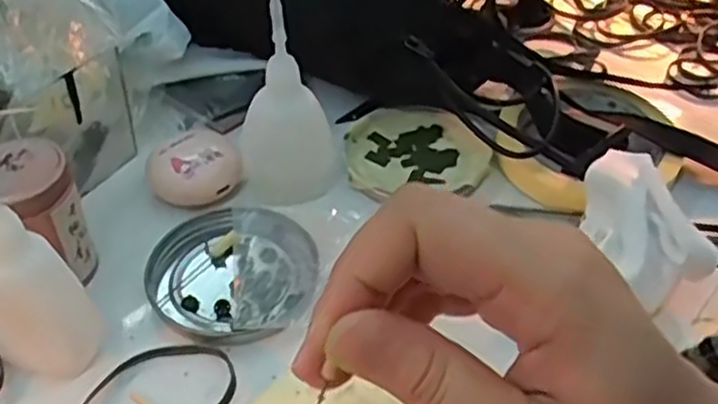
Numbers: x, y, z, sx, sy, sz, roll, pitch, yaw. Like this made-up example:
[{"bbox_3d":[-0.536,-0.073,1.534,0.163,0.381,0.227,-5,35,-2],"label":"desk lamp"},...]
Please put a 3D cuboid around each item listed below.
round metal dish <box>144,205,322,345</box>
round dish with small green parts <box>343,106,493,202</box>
[{"bbox_3d":[-0.060,0.032,0.360,0.083,0.007,0.076,1,44,-1],"label":"round metal dish"},{"bbox_3d":[0.031,-0.029,0.426,0.077,0.015,0.070,1,44,-1],"label":"round dish with small green parts"}]

